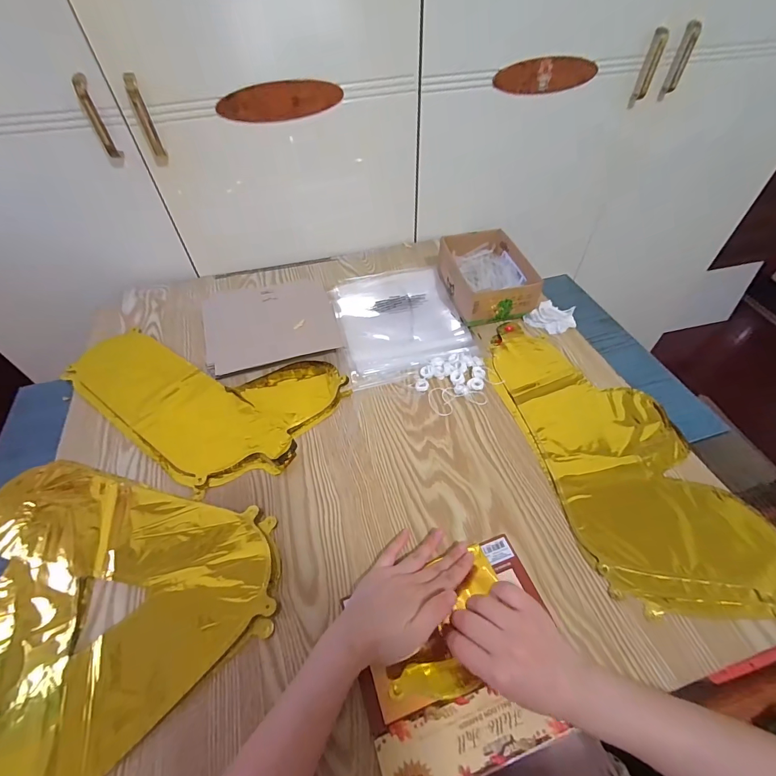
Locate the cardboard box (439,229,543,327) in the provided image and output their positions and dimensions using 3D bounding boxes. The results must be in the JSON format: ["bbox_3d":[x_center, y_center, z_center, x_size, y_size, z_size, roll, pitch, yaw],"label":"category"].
[{"bbox_3d":[0.176,-0.201,0.687,0.133,0.065,0.175,-10,51,-7],"label":"cardboard box"}]

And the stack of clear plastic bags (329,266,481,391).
[{"bbox_3d":[0.020,-0.119,0.662,0.207,0.013,0.255,-12,51,-8],"label":"stack of clear plastic bags"}]

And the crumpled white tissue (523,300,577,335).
[{"bbox_3d":[0.277,-0.122,0.650,0.071,0.027,0.054,36,59,27],"label":"crumpled white tissue"}]

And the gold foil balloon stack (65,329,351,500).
[{"bbox_3d":[-0.274,-0.009,0.575,0.382,0.016,0.239,26,55,21],"label":"gold foil balloon stack"}]

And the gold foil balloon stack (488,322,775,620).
[{"bbox_3d":[0.285,0.070,0.503,0.207,0.006,0.442,-14,51,-10],"label":"gold foil balloon stack"}]

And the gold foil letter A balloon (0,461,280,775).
[{"bbox_3d":[-0.333,0.205,0.401,0.354,0.011,0.354,-36,58,-25],"label":"gold foil letter A balloon"}]

